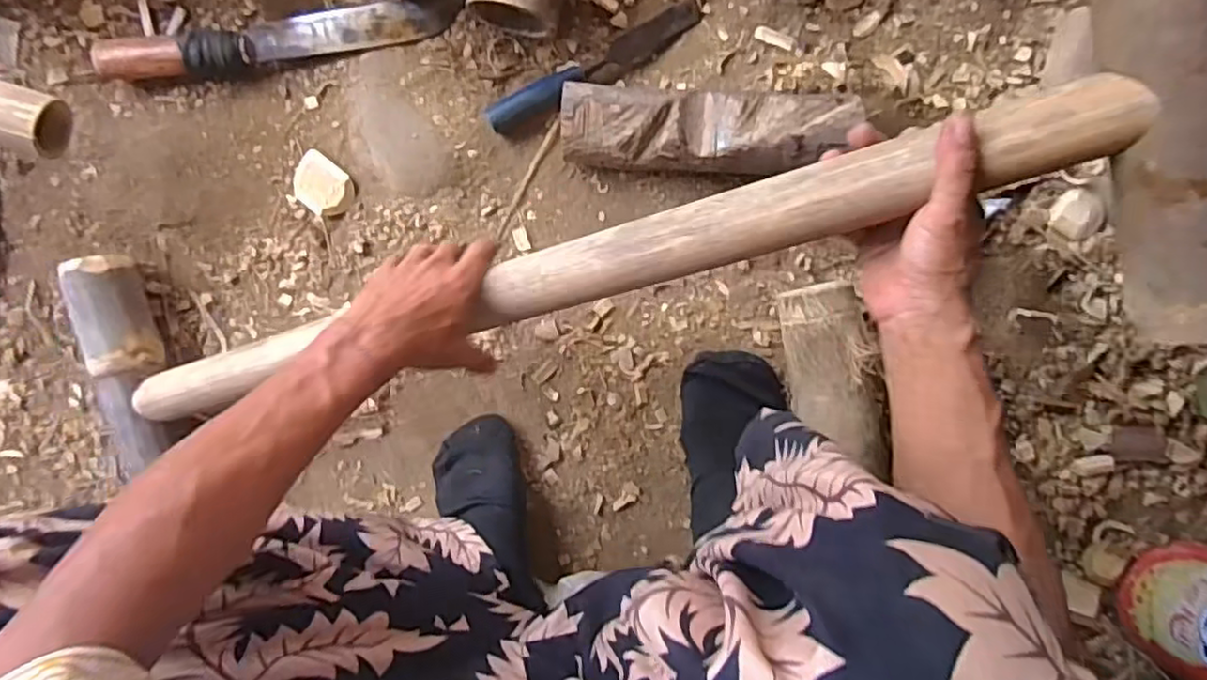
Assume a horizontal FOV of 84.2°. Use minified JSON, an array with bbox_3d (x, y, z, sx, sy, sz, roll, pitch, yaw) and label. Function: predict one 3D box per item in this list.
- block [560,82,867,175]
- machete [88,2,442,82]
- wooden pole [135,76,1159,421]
[{"bbox_3d":[0.098,-0.194,0.626,0.270,0.058,0.075,3,96,1],"label":"block"},{"bbox_3d":[-0.322,-0.287,0.637,0.313,0.031,0.039,-10,97,2],"label":"machete"},{"bbox_3d":[-0.062,-0.039,0.514,0.787,0.039,0.047,-14,97,20],"label":"wooden pole"}]

